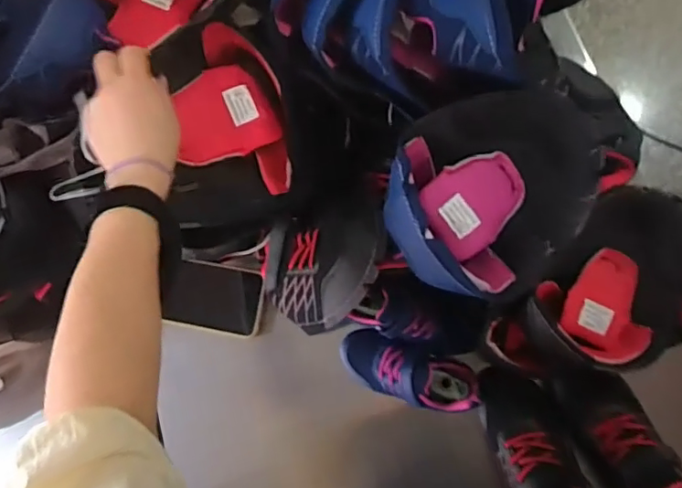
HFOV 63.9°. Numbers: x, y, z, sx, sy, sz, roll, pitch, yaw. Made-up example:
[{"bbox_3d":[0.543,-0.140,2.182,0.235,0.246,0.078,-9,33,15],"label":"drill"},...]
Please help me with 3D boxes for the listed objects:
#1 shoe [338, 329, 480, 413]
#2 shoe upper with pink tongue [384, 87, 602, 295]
[{"bbox_3d":[0.066,0.133,0.565,0.148,0.057,0.065,17,85,23],"label":"shoe"},{"bbox_3d":[0.128,-0.046,0.479,0.164,0.046,0.186,34,87,9],"label":"shoe upper with pink tongue"}]

